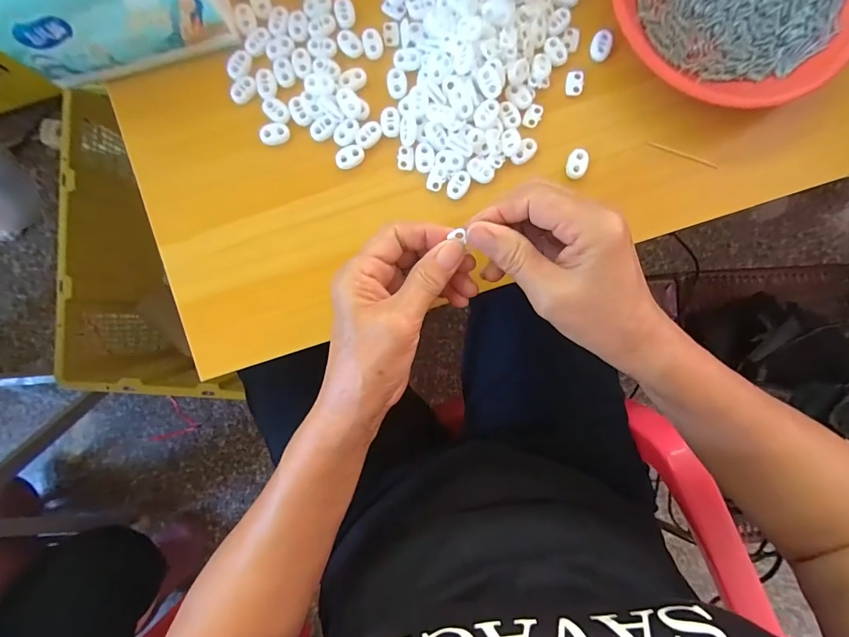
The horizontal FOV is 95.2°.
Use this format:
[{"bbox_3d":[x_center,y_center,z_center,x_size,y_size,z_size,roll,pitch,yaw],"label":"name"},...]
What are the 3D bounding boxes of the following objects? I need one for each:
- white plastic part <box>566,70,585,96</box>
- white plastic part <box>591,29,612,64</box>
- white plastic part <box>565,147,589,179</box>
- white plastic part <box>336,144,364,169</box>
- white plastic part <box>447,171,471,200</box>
[{"bbox_3d":[0.119,-0.186,0.305,0.012,0.004,0.019,6,89,0],"label":"white plastic part"},{"bbox_3d":[0.138,-0.212,0.302,0.014,0.004,0.024,17,89,0],"label":"white plastic part"},{"bbox_3d":[0.120,-0.121,0.304,0.016,0.005,0.022,14,89,0],"label":"white plastic part"},{"bbox_3d":[-0.059,-0.127,0.303,0.022,0.004,0.016,-30,90,-1],"label":"white plastic part"},{"bbox_3d":[0.027,-0.105,0.302,0.015,0.004,0.022,33,89,0],"label":"white plastic part"}]

